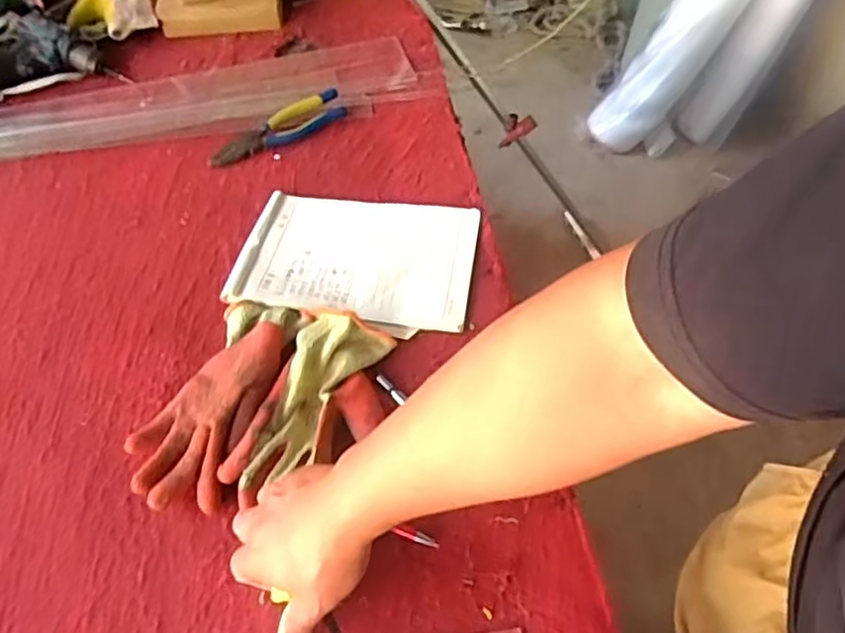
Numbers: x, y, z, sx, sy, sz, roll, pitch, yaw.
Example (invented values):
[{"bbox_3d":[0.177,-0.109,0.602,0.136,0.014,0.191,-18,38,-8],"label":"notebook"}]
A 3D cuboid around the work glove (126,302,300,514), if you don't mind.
[{"bbox_3d":[-0.197,0.075,0.645,0.112,0.042,0.228,14,56,13],"label":"work glove"}]

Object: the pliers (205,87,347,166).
[{"bbox_3d":[-0.193,-0.251,0.887,0.188,0.029,0.047,-27,57,-15],"label":"pliers"}]

